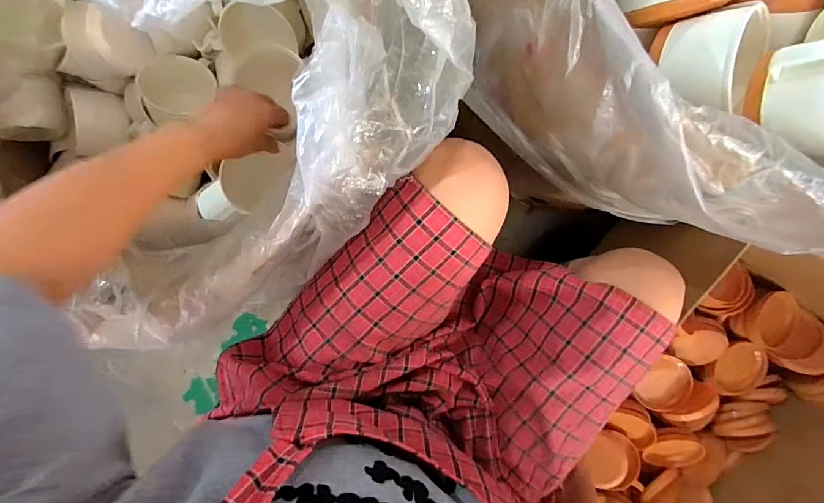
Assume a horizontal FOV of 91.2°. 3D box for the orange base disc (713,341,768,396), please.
[{"bbox_3d":[0.638,0.233,0.785,0.106,0.020,0.111,0,99,-3],"label":"orange base disc"}]

